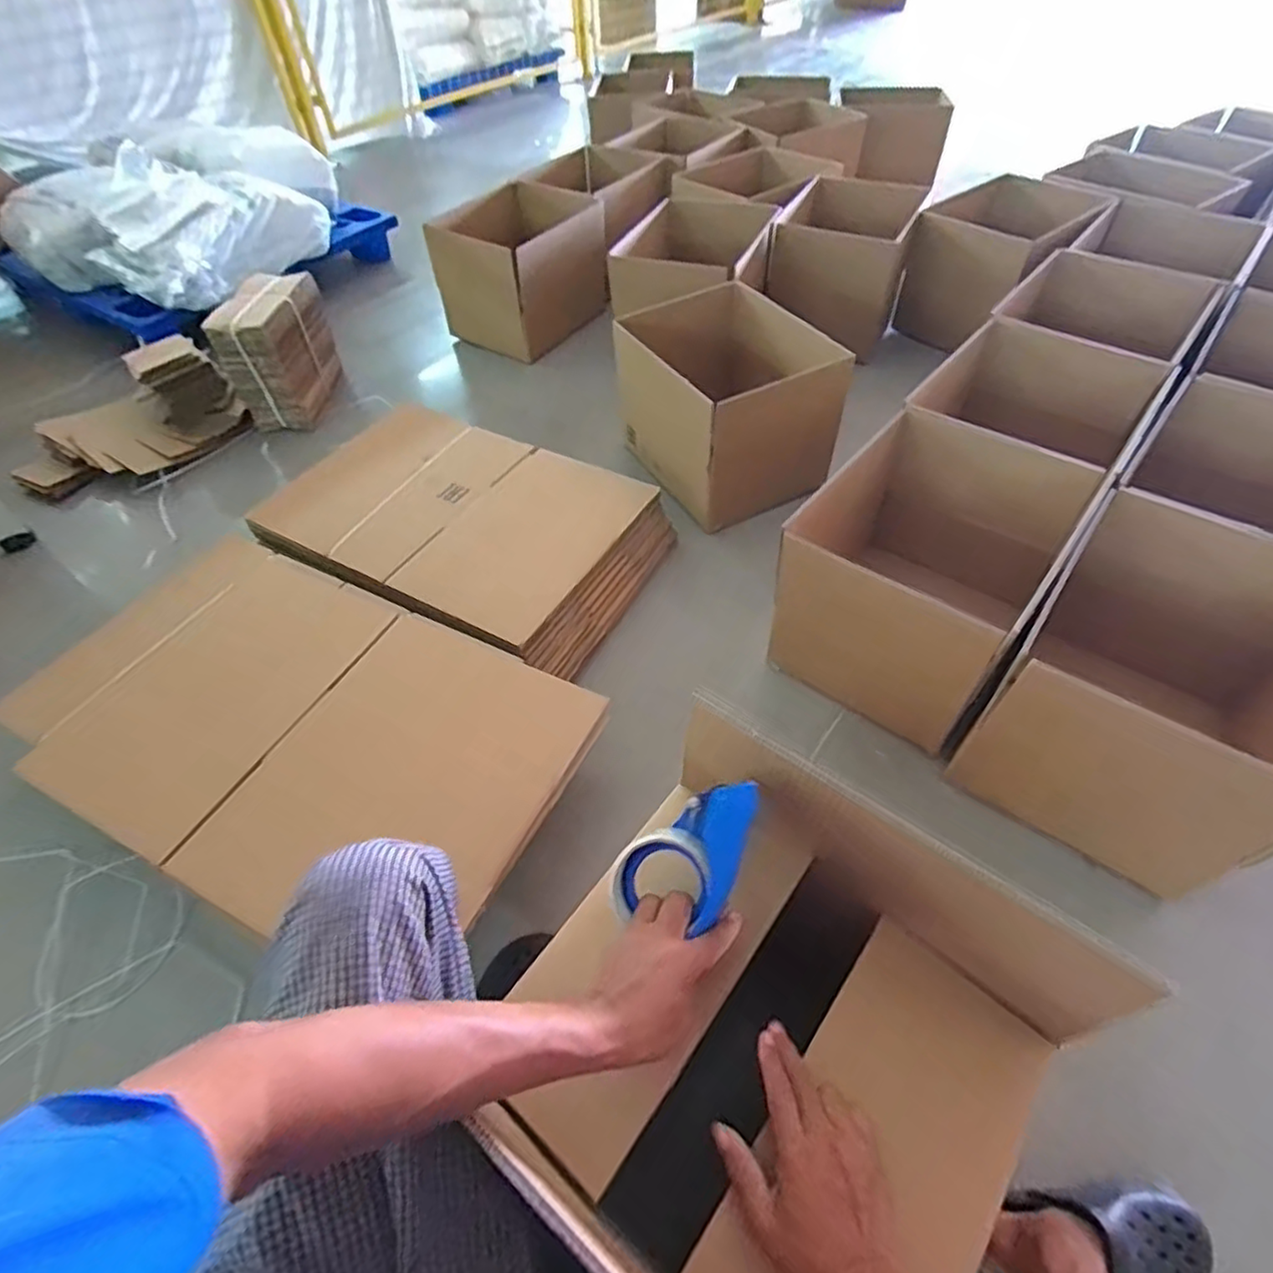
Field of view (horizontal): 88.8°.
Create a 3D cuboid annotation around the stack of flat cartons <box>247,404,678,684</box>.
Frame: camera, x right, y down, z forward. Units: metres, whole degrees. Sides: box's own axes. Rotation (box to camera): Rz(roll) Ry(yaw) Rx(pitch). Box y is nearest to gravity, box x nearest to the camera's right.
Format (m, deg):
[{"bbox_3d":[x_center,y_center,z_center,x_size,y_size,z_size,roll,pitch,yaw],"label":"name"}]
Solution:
[{"bbox_3d":[-0.348,-0.217,1.306,0.717,0.164,0.475,21,55,18],"label":"stack of flat cartons"}]

